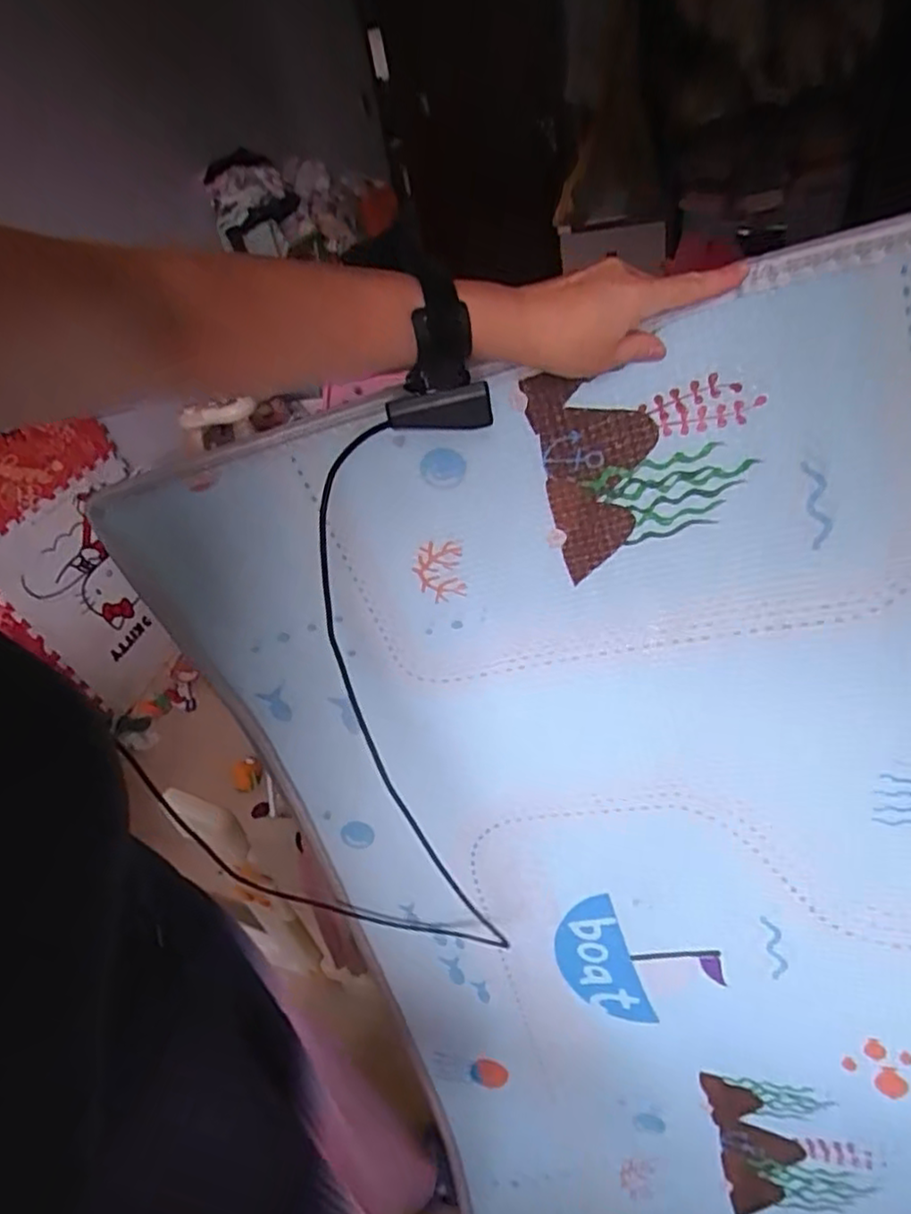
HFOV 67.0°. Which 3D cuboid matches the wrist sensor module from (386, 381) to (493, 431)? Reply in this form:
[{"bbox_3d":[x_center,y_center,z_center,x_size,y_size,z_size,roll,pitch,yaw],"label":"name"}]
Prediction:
[{"bbox_3d":[-0.011,-0.136,0.474,0.070,0.028,0.012,-7,33,-4],"label":"wrist sensor module"}]

